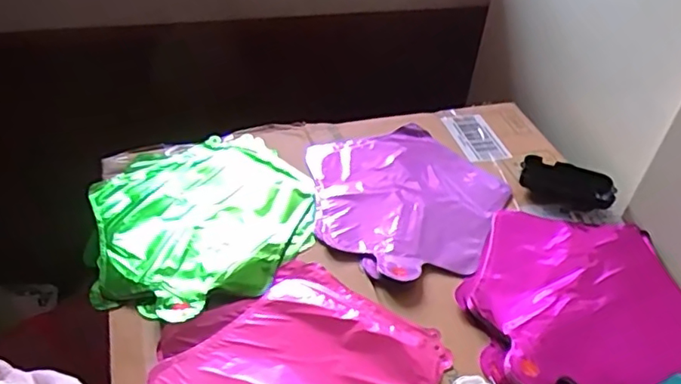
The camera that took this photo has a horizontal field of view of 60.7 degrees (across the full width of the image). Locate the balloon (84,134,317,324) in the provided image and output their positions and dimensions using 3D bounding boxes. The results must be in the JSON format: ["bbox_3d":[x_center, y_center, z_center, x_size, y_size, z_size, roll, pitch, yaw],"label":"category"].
[{"bbox_3d":[-0.149,0.023,0.630,0.236,0.025,0.248,4,43,-4],"label":"balloon"}]

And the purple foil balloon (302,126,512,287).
[{"bbox_3d":[0.082,0.004,0.672,0.225,0.015,0.232,4,43,-4],"label":"purple foil balloon"}]

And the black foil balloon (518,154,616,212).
[{"bbox_3d":[0.273,-0.011,0.705,0.104,0.024,0.058,11,43,4],"label":"black foil balloon"}]

